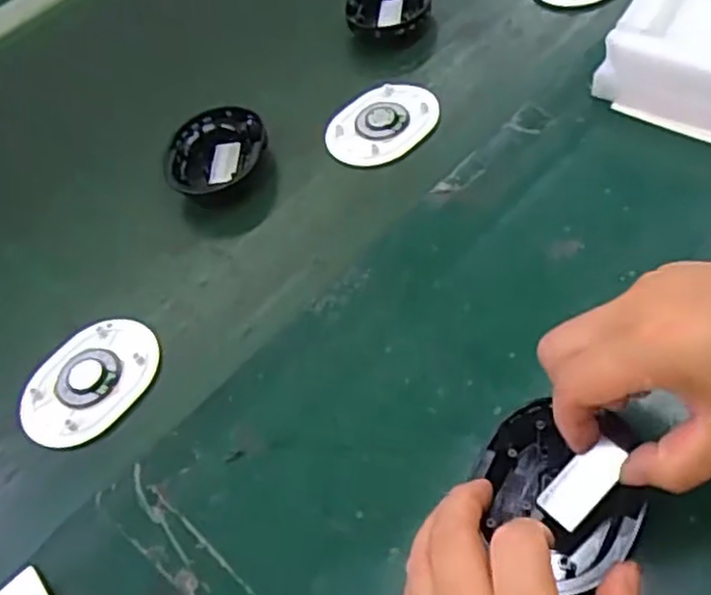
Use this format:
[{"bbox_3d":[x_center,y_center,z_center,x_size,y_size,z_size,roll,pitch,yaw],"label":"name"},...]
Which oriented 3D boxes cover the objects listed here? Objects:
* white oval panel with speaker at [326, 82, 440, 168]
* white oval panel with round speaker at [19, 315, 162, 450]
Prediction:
[{"bbox_3d":[0.021,-0.129,0.534,0.087,0.014,0.072,-23,56,-4],"label":"white oval panel with speaker"},{"bbox_3d":[-0.161,0.052,0.439,0.066,0.014,0.089,28,64,24],"label":"white oval panel with round speaker"}]

